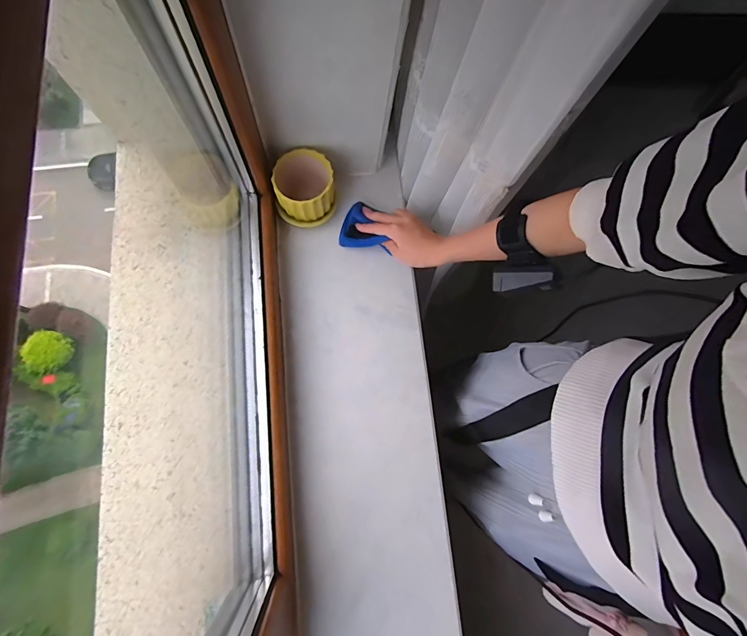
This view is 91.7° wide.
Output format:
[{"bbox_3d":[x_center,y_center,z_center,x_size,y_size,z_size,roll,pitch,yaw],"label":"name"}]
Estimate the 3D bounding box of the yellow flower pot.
[{"bbox_3d":[-0.101,-0.190,0.543,0.087,0.079,0.089,-4,78,0],"label":"yellow flower pot"}]

